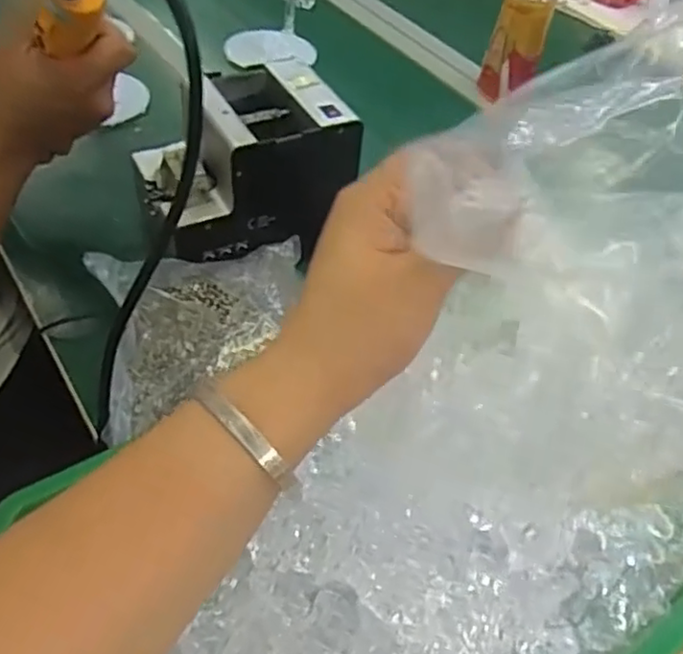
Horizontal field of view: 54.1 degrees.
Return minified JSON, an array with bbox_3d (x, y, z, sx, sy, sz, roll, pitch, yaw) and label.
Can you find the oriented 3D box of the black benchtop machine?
[{"bbox_3d":[-0.093,-0.151,0.619,0.173,0.123,0.122,-21,53,-26],"label":"black benchtop machine"}]

